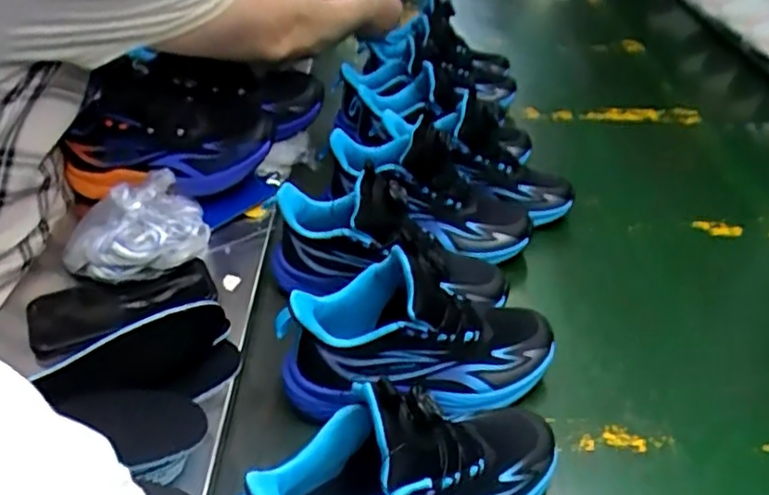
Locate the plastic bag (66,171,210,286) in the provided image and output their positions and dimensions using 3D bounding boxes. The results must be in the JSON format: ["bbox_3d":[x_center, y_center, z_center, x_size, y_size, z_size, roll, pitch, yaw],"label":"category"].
[{"bbox_3d":[-0.243,-0.020,0.659,0.129,0.050,0.104,-34,50,-29],"label":"plastic bag"}]

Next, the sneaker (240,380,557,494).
[{"bbox_3d":[0.021,0.143,0.442,0.243,0.129,0.087,-3,35,-28],"label":"sneaker"}]

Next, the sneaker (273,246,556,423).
[{"bbox_3d":[0.032,0.072,0.550,0.227,0.125,0.088,-7,38,-12],"label":"sneaker"}]

